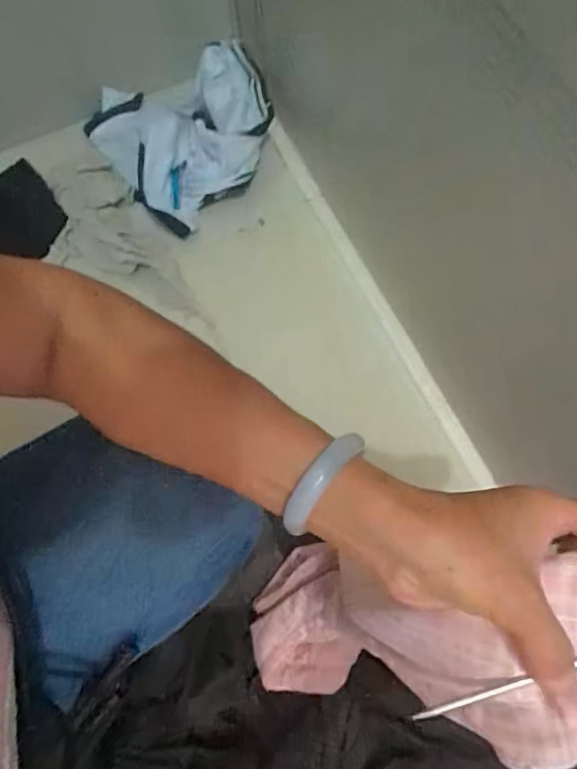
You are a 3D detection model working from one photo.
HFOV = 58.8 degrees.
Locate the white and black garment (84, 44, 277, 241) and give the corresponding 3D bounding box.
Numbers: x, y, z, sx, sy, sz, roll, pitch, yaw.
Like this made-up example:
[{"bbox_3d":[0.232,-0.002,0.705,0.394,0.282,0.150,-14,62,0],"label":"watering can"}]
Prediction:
[{"bbox_3d":[-0.153,-0.382,0.743,0.232,0.124,0.256,-35,74,-10],"label":"white and black garment"}]

